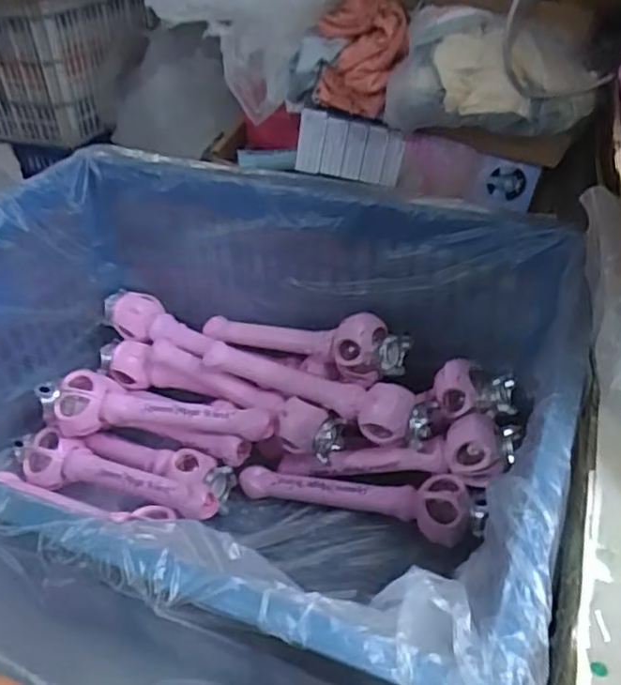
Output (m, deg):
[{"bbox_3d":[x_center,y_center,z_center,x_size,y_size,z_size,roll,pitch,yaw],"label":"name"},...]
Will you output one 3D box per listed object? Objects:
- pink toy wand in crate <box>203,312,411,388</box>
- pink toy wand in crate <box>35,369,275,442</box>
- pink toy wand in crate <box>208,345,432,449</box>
[{"bbox_3d":[-0.025,-0.009,1.000,0.349,0.095,0.074,11,39,17],"label":"pink toy wand in crate"},{"bbox_3d":[-0.235,0.096,0.983,0.360,0.071,0.073,3,38,7],"label":"pink toy wand in crate"},{"bbox_3d":[0.002,0.075,0.960,0.357,0.077,0.071,15,41,22],"label":"pink toy wand in crate"}]

